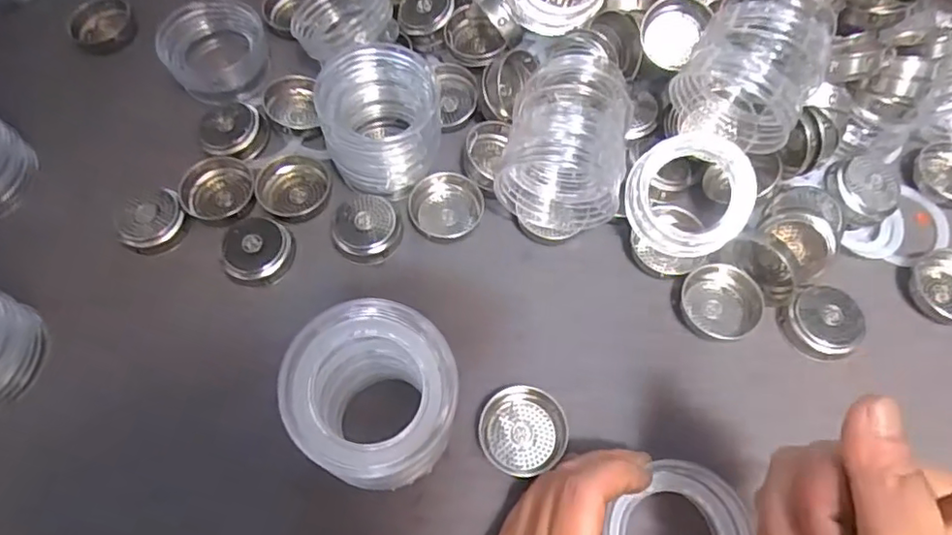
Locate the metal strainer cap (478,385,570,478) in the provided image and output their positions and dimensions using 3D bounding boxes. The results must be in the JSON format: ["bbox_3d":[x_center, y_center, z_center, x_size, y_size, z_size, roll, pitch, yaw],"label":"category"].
[{"bbox_3d":[0.025,0.085,0.322,0.044,0.014,0.044,0,64,1],"label":"metal strainer cap"}]

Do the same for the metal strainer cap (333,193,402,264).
[{"bbox_3d":[-0.066,-0.027,0.376,0.037,0.014,0.045,8,64,5],"label":"metal strainer cap"}]

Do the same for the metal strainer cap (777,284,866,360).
[{"bbox_3d":[0.195,0.031,0.347,0.041,0.014,0.040,0,67,1],"label":"metal strainer cap"}]

